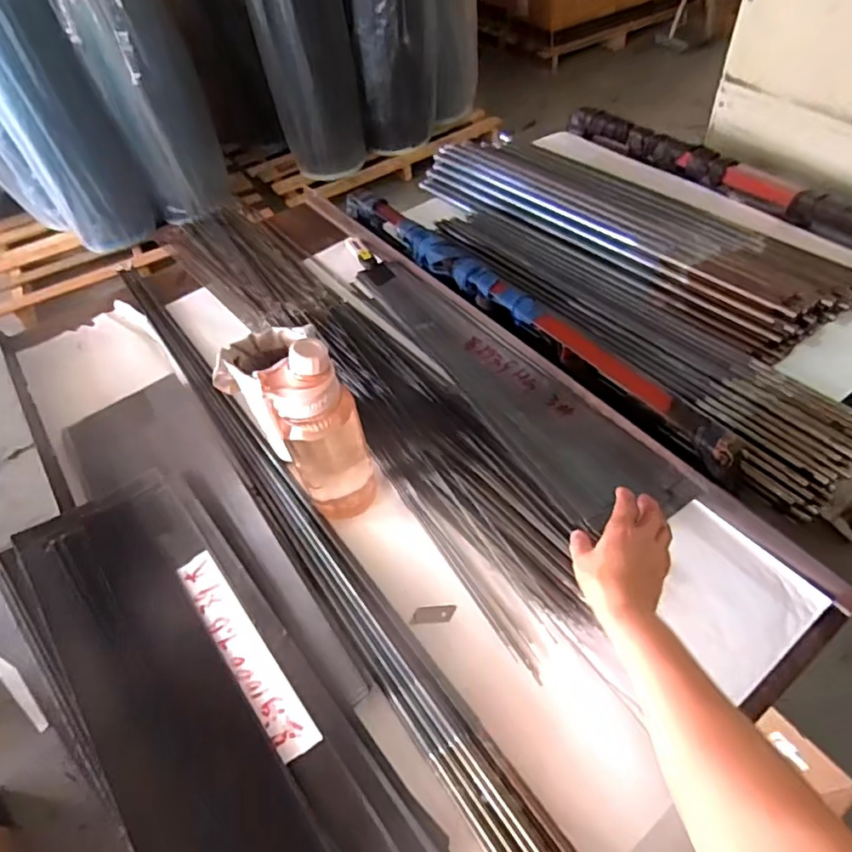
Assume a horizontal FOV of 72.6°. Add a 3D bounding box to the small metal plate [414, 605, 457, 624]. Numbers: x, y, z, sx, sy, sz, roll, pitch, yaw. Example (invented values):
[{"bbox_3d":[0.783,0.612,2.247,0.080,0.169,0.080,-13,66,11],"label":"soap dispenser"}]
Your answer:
[{"bbox_3d":[0.010,0.204,0.628,0.045,0.004,0.018,-5,50,3],"label":"small metal plate"}]

